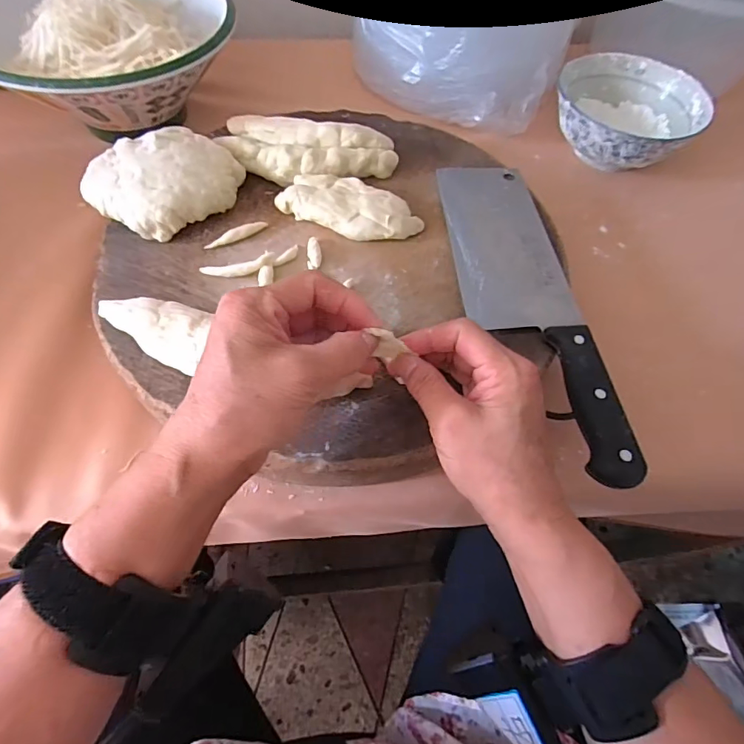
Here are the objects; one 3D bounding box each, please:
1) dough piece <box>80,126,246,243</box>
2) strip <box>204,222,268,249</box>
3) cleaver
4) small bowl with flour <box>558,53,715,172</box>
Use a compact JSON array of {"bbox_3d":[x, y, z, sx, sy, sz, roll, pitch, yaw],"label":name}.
[{"bbox_3d":[-0.161,-0.150,0.370,0.090,0.035,0.098,2,59,-3],"label":"dough piece"},{"bbox_3d":[-0.105,-0.108,0.366,0.051,0.008,0.010,-32,67,-20],"label":"strip"},{"bbox_3d":[0.108,-0.061,0.344,0.081,0.022,0.292,-1,60,-5],"label":"cleaver"},{"bbox_3d":[0.260,-0.263,0.485,0.141,0.055,0.145,12,59,3],"label":"small bowl with flour"}]

